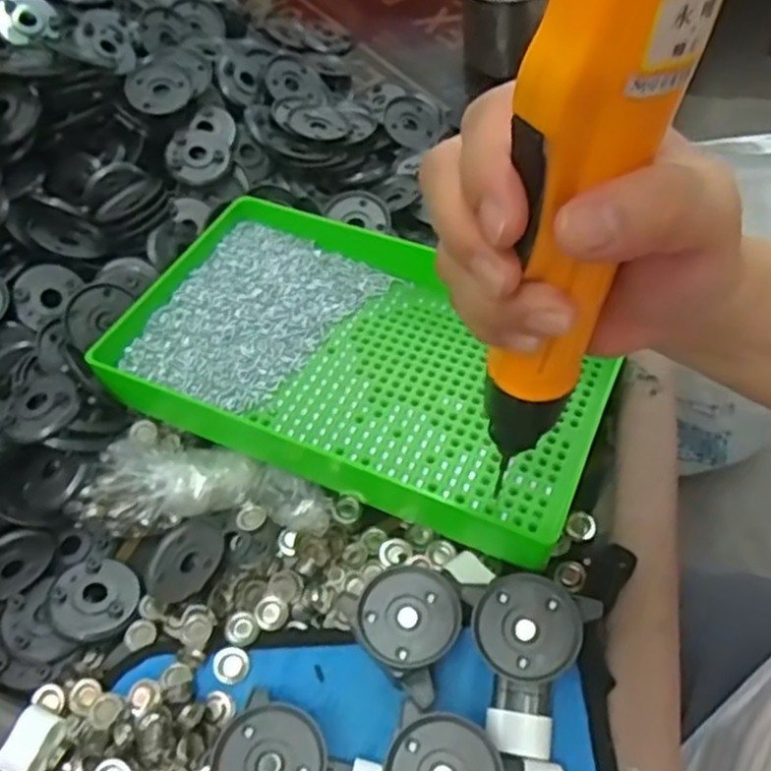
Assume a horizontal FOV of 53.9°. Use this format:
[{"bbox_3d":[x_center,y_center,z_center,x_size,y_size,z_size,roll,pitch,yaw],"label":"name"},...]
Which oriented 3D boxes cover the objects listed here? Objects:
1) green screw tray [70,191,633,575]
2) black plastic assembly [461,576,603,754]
[{"bbox_3d":[-0.011,-0.014,0.395,0.241,0.042,0.152,20,58,18],"label":"green screw tray"},{"bbox_3d":[0.053,0.108,0.301,0.051,0.016,0.063,14,56,14],"label":"black plastic assembly"}]

